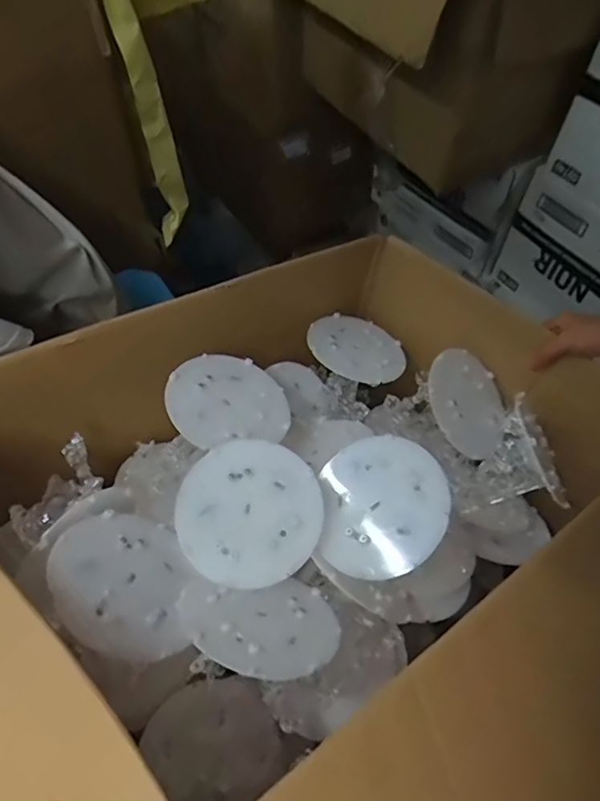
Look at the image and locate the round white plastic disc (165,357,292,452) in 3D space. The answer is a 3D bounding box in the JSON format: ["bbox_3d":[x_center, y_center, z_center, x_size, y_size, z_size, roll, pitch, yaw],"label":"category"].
[{"bbox_3d":[-0.075,-0.002,0.574,0.127,0.012,0.114,-3,56,-23],"label":"round white plastic disc"}]

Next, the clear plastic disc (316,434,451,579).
[{"bbox_3d":[0.074,0.092,0.488,0.112,0.006,0.124,-8,63,23],"label":"clear plastic disc"}]

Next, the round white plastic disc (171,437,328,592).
[{"bbox_3d":[-0.045,0.099,0.491,0.126,0.006,0.126,1,71,-3],"label":"round white plastic disc"}]

